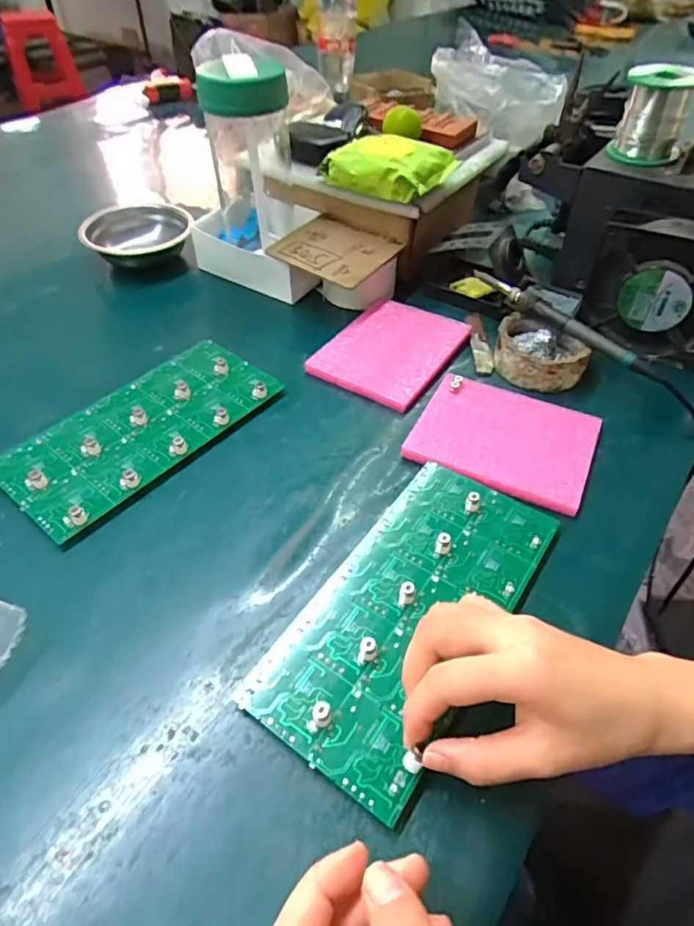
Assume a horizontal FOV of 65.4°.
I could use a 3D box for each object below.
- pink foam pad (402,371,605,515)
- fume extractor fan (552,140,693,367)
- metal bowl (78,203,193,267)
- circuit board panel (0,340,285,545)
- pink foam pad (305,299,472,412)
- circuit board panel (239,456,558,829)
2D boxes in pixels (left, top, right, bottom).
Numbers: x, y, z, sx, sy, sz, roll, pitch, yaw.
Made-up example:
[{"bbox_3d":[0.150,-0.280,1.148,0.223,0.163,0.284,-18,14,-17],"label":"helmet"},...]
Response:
[{"bbox_3d":[0.129,-0.022,0.443,0.136,0.011,0.112,20,51,16],"label":"pink foam pad"},{"bbox_3d":[0.292,-0.190,0.503,0.180,0.143,0.109,20,51,16],"label":"fume extractor fan"},{"bbox_3d":[-0.244,-0.269,0.641,0.122,0.041,0.114,1,48,-1],"label":"metal bowl"},{"bbox_3d":[-0.166,-0.034,0.450,0.104,0.014,0.221,31,54,24],"label":"circuit board panel"},{"bbox_3d":[0.046,-0.115,0.530,0.109,0.012,0.144,27,53,21],"label":"pink foam pad"},{"bbox_3d":[0.043,0.085,0.342,0.106,0.015,0.224,30,53,23],"label":"circuit board panel"}]

